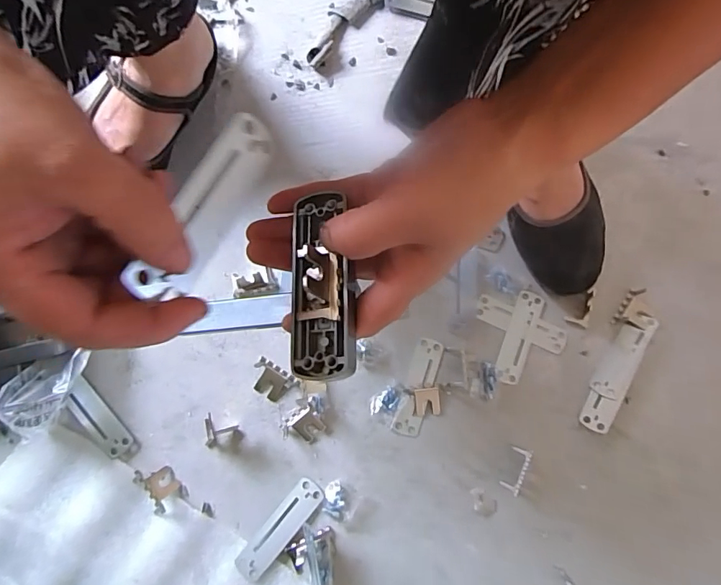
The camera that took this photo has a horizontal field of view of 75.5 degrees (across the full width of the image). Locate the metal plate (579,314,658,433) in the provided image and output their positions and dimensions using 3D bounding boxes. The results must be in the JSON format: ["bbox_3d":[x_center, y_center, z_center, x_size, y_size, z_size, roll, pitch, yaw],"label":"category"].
[{"bbox_3d":[0.254,0.077,0.460,0.032,0.007,0.126,30,79,4],"label":"metal plate"}]

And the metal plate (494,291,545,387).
[{"bbox_3d":[0.159,0.045,0.467,0.027,0.004,0.094,21,79,3],"label":"metal plate"}]

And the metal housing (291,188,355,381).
[{"bbox_3d":[-0.020,-0.002,0.244,0.034,0.017,0.095,-11,73,19],"label":"metal housing"}]

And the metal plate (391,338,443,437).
[{"bbox_3d":[0.058,0.093,0.456,0.026,0.004,0.095,19,79,2],"label":"metal plate"}]

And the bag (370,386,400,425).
[{"bbox_3d":[0.024,0.108,0.451,0.024,0.004,0.033,26,79,4],"label":"bag"}]

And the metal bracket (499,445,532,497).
[{"bbox_3d":[0.145,0.165,0.433,0.016,0.019,0.042,26,79,4],"label":"metal bracket"}]

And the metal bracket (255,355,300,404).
[{"bbox_3d":[-0.087,0.086,0.453,0.044,0.006,0.030,34,80,5],"label":"metal bracket"}]

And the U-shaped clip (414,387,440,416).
[{"bbox_3d":[0.065,0.106,0.451,0.023,0.004,0.026,-2,79,-2],"label":"U-shaped clip"}]

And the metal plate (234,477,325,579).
[{"bbox_3d":[-0.074,0.216,0.426,0.029,0.005,0.095,39,80,6],"label":"metal plate"}]

